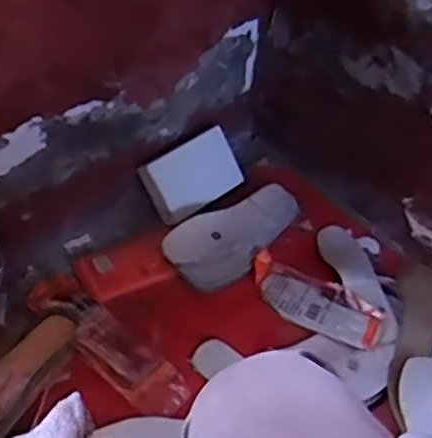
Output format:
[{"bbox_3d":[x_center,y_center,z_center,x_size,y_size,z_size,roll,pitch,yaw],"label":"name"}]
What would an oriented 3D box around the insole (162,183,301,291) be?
[{"bbox_3d":[0.030,0.017,1.138,0.111,0.021,0.229,48,60,5],"label":"insole"}]

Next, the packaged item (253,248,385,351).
[{"bbox_3d":[0.141,0.116,1.074,0.212,0.016,0.081,31,53,21],"label":"packaged item"}]

